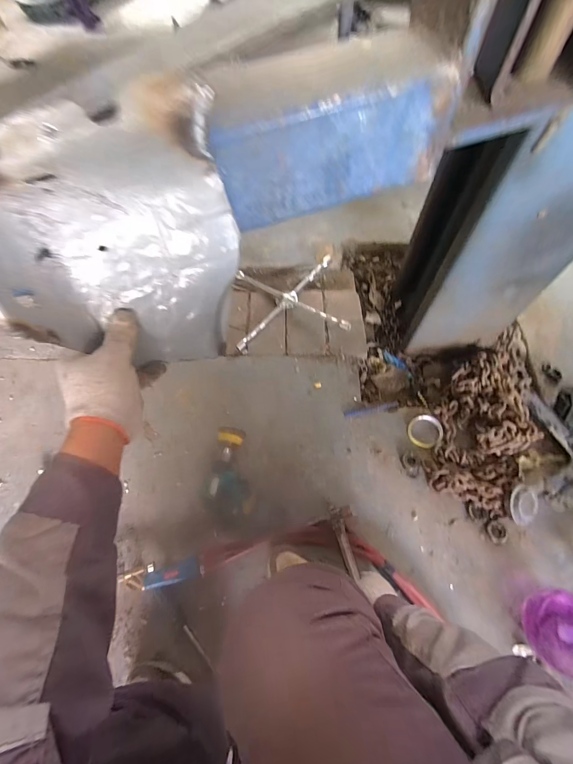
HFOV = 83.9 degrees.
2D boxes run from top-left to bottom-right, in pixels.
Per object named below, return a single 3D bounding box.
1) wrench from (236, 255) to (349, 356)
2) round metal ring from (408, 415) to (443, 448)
[{"bbox_3d":[0.003,-0.251,0.968,0.331,0.045,0.318,-5,65,0],"label":"wrench"},{"bbox_3d":[0.355,0.127,0.810,0.084,0.015,0.082,-1,66,2],"label":"round metal ring"}]

